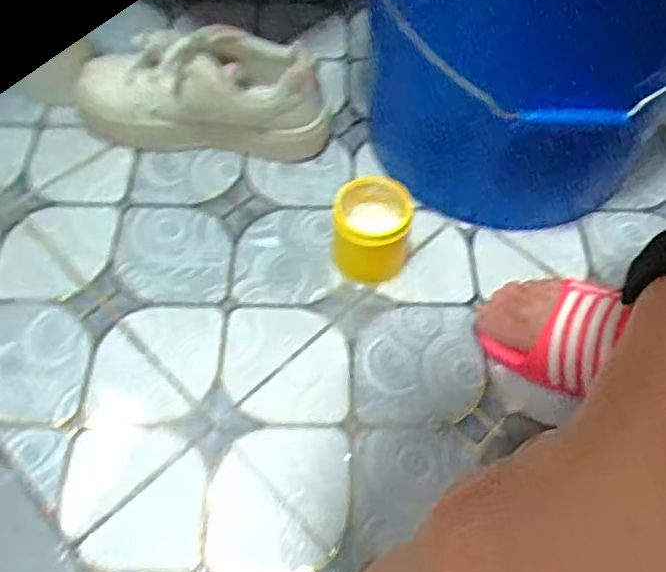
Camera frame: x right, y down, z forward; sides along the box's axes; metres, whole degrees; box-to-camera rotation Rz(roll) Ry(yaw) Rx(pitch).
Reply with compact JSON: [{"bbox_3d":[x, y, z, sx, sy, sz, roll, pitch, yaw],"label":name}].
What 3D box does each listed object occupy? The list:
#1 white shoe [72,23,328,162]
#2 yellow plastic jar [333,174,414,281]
[{"bbox_3d":[-0.134,-0.188,0.582,0.245,0.116,0.071,5,58,3],"label":"white shoe"},{"bbox_3d":[0.035,-0.050,0.521,0.058,0.075,0.071,6,58,4],"label":"yellow plastic jar"}]

